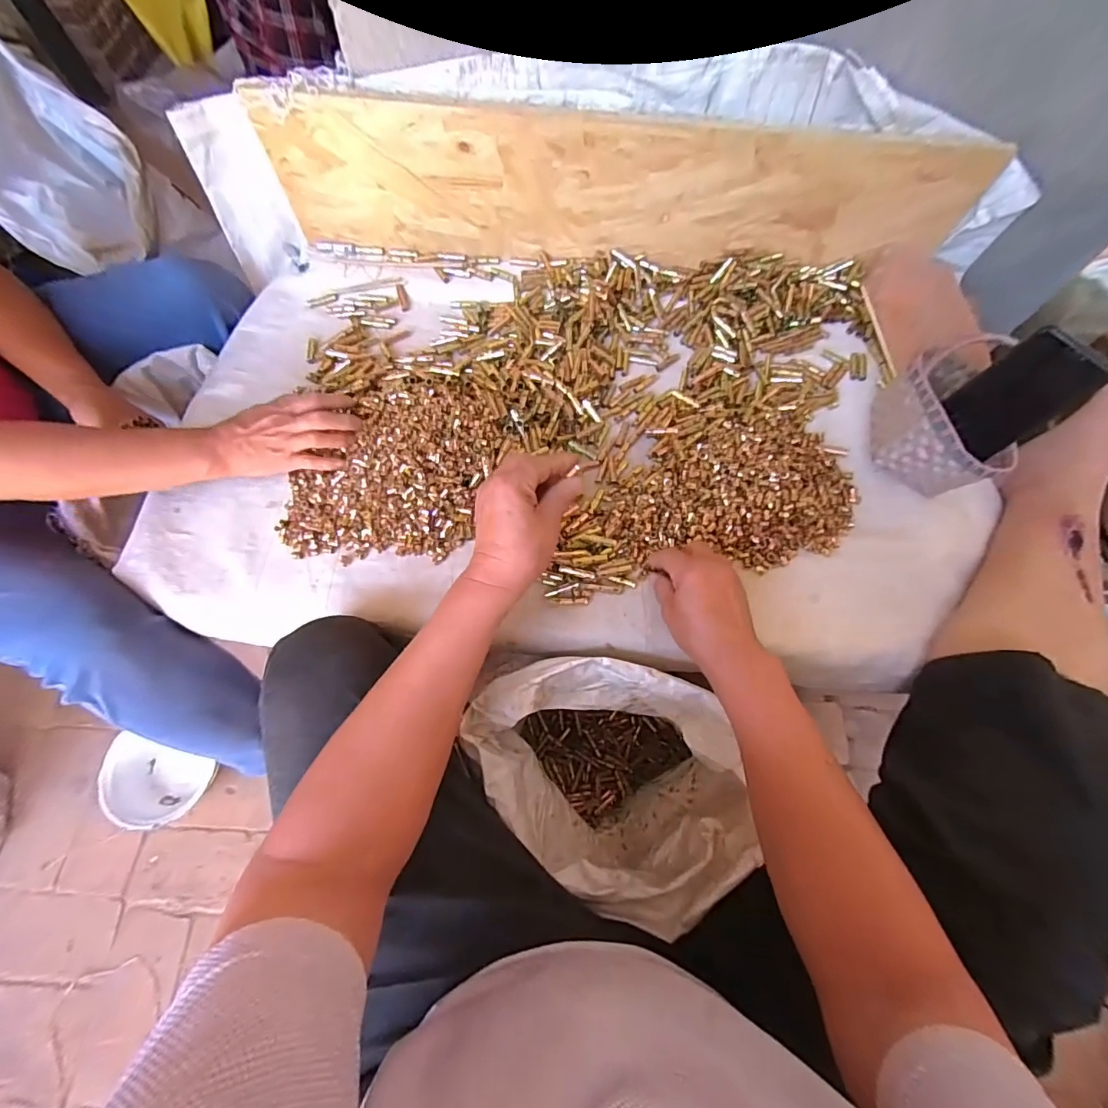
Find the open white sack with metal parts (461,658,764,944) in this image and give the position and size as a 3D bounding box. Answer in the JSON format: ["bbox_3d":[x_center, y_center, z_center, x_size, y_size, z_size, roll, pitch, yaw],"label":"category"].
[{"bbox_3d":[0.054,0.280,0.632,0.294,0.394,0.212,26,70,9],"label":"open white sack with metal parts"}]

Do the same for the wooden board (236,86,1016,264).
[{"bbox_3d":[0.080,-0.469,0.640,0.883,0.171,0.027,5,68,1],"label":"wooden board"}]

